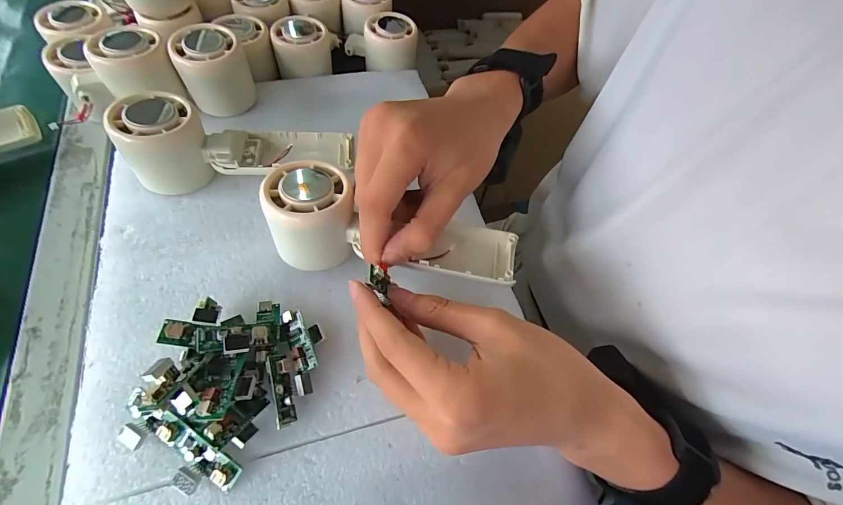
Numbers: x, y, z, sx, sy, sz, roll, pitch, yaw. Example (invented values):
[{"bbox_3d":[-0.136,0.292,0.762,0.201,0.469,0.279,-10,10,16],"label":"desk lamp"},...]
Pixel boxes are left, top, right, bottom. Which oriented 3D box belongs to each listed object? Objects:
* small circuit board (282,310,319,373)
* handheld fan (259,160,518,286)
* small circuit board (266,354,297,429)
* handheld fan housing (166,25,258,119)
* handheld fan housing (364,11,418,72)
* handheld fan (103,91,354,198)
[{"bbox_3d":[-0.076,0.055,0.231,0.013,0.010,0.039,-20,64,-16],"label":"small circuit board"},{"bbox_3d":[-0.019,-0.018,0.249,0.159,0.048,0.071,10,58,-5],"label":"handheld fan"},{"bbox_3d":[-0.080,0.079,0.213,0.013,0.008,0.039,-12,74,-11],"label":"small circuit board"},{"bbox_3d":[-0.178,-0.155,0.322,0.053,0.060,0.054,-17,63,-15],"label":"handheld fan housing"},{"bbox_3d":[-0.034,-0.226,0.395,0.053,0.039,0.052,-5,61,-9],"label":"handheld fan housing"},{"bbox_3d":[-0.134,-0.085,0.282,0.157,0.057,0.056,-6,61,-9],"label":"handheld fan"}]

